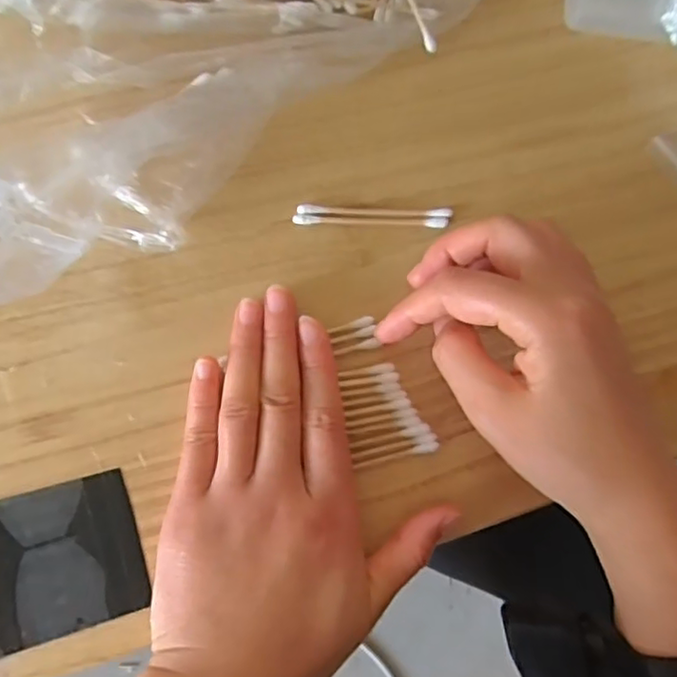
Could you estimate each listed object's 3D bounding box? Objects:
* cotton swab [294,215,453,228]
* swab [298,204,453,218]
[{"bbox_3d":[0.015,-0.055,0.291,0.072,0.004,0.005,1,83,-4],"label":"cotton swab"},{"bbox_3d":[0.017,-0.059,0.291,0.072,0.004,0.005,0,83,-4],"label":"swab"}]

